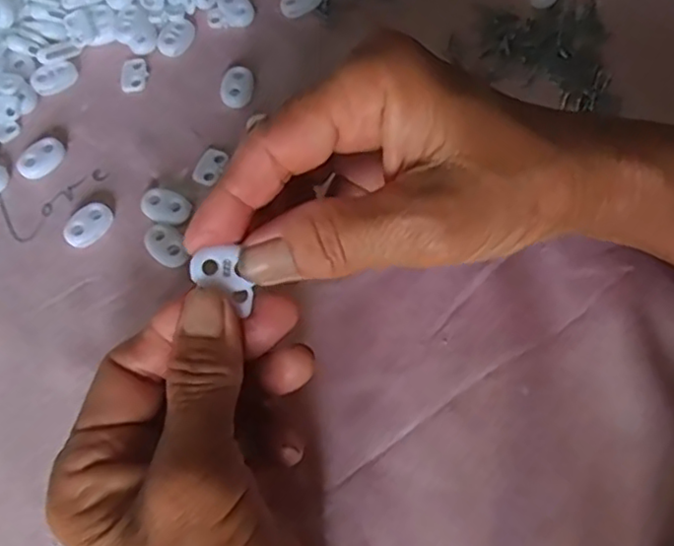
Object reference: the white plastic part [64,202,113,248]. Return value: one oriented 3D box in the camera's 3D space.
[{"bbox_3d":[-0.110,-0.021,0.294,0.014,0.007,0.023,35,71,14],"label":"white plastic part"}]

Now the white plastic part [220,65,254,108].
[{"bbox_3d":[-0.049,-0.091,0.324,0.015,0.006,0.022,8,67,3],"label":"white plastic part"}]

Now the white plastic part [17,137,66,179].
[{"bbox_3d":[-0.137,-0.054,0.307,0.015,0.006,0.022,42,73,16],"label":"white plastic part"}]

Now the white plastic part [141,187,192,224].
[{"bbox_3d":[-0.076,-0.030,0.297,0.023,0.005,0.016,15,68,6],"label":"white plastic part"}]

